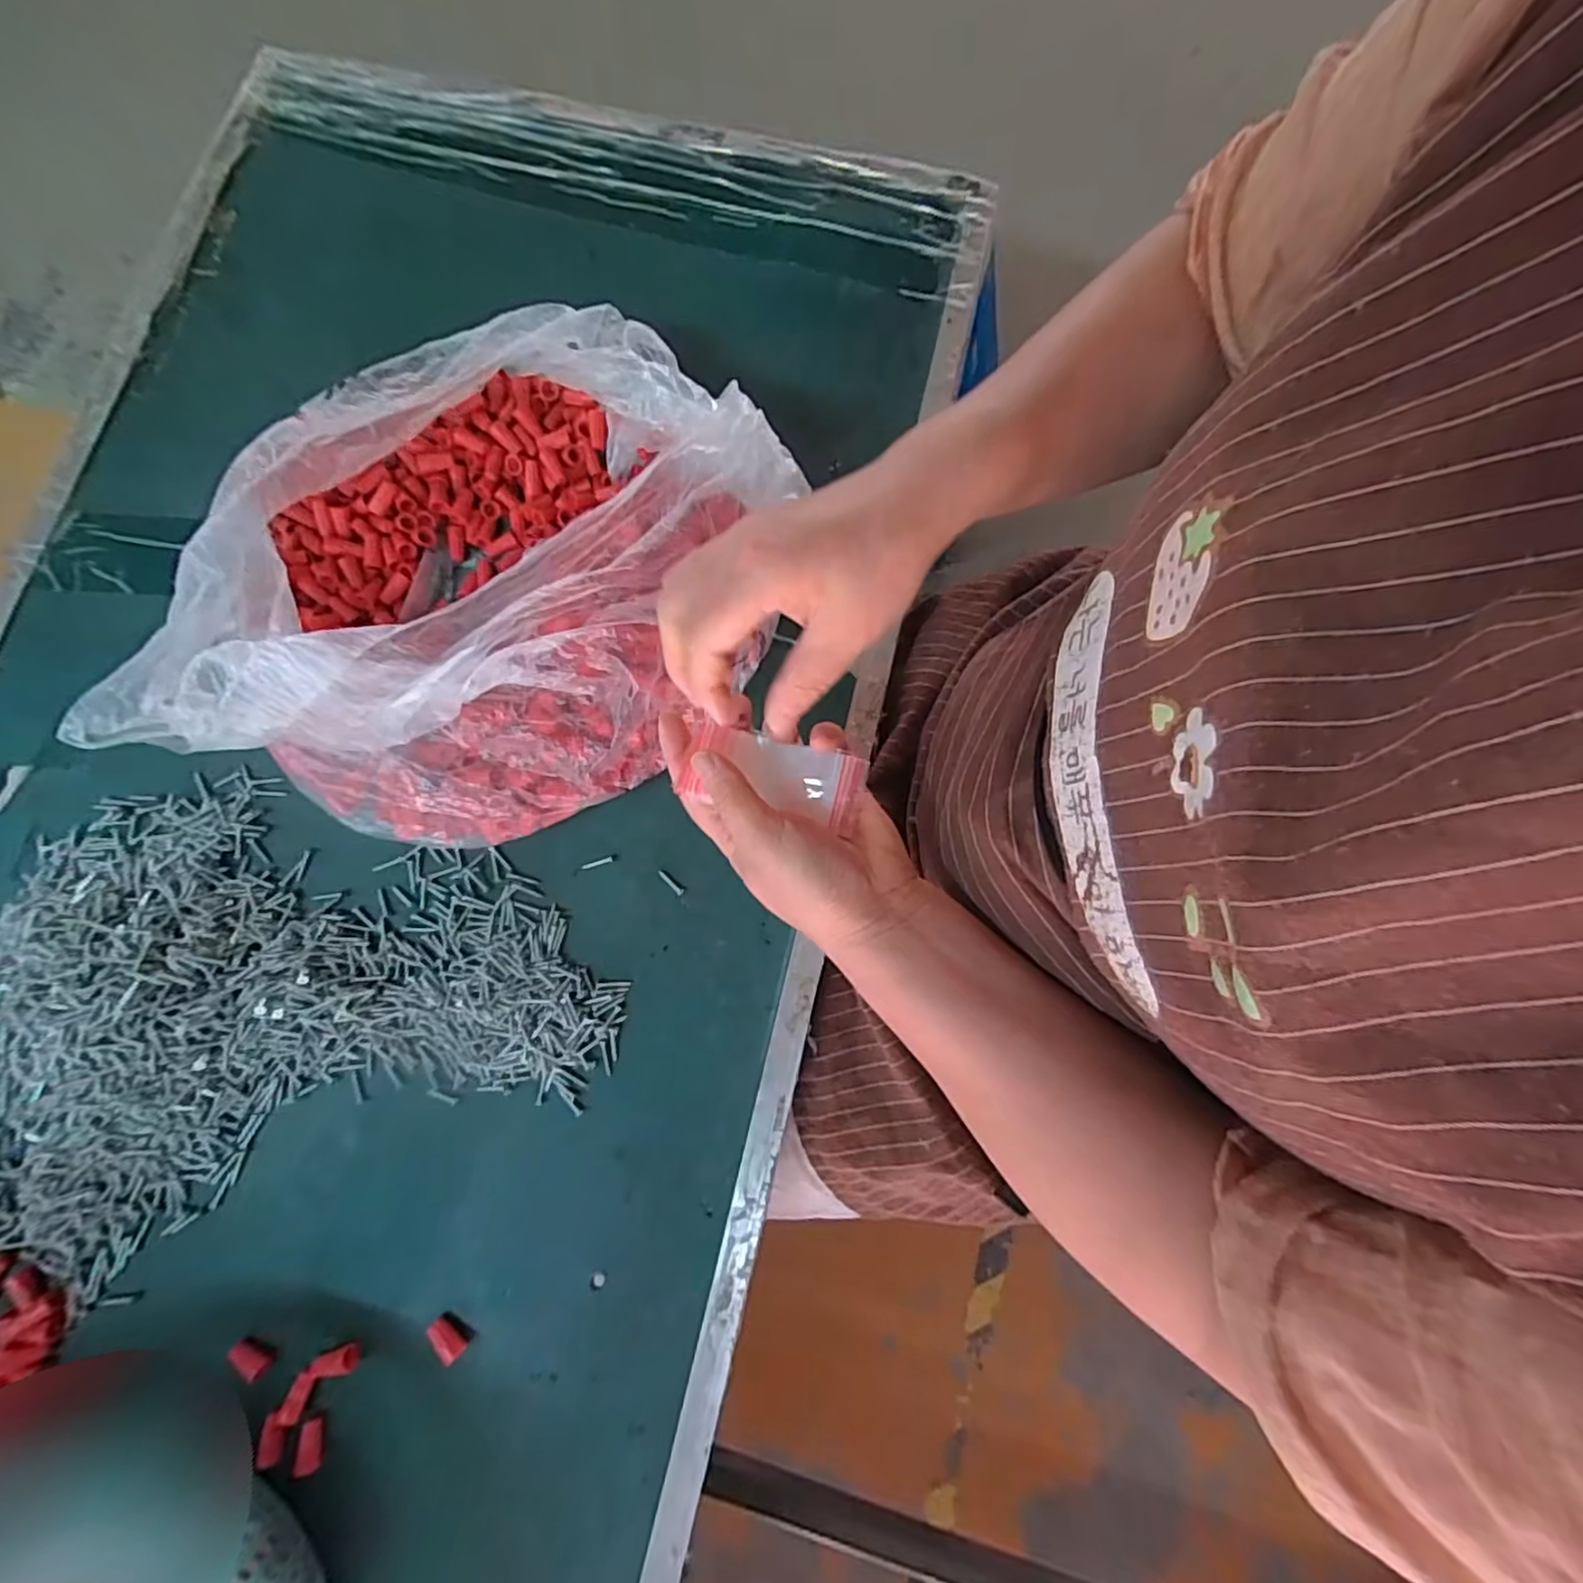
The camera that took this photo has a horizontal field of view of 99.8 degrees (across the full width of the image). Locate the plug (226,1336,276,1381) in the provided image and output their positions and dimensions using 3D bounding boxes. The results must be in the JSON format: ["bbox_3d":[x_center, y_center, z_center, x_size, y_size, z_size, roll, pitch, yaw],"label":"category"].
[{"bbox_3d":[-0.298,0.312,0.368,0.023,0.009,0.012,33,82,6],"label":"plug"}]

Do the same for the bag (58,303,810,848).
[{"bbox_3d":[-0.178,-0.142,0.407,0.312,0.098,0.349,12,80,2],"label":"bag"}]

